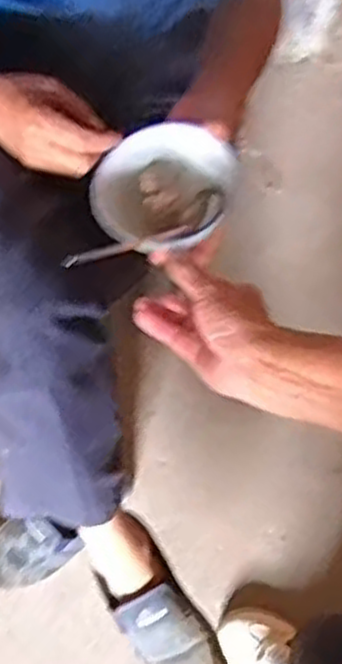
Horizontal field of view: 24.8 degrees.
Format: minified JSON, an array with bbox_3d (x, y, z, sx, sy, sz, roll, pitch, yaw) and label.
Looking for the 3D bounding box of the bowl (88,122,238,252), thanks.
[{"bbox_3d":[-0.008,-0.117,0.643,0.101,0.047,0.108,35,76,10],"label":"bowl"}]

